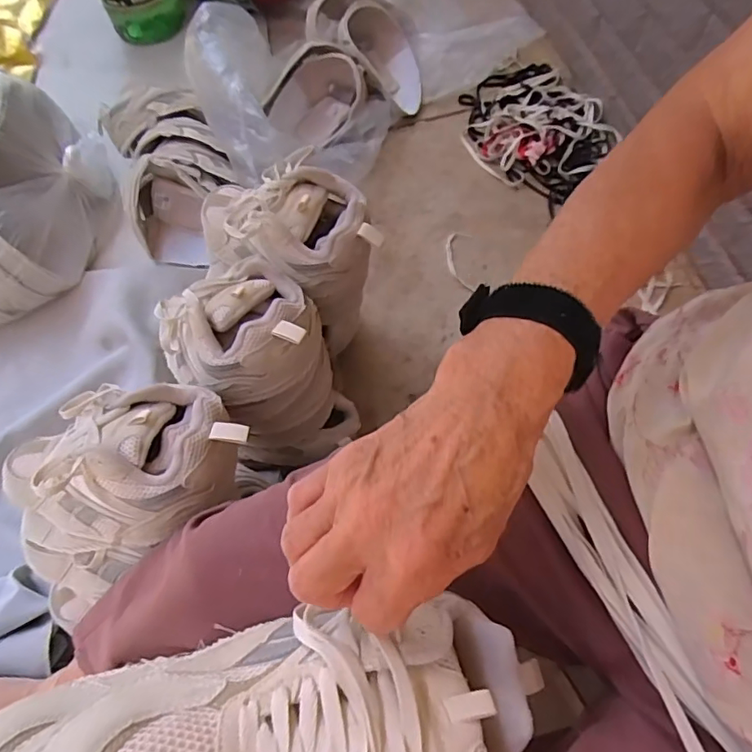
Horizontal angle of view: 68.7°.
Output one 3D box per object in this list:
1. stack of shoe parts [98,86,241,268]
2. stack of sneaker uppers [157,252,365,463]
[{"bbox_3d":[-0.354,-0.355,0.953,0.181,0.131,0.325,-23,64,-11],"label":"stack of shoe parts"},{"bbox_3d":[-0.119,-0.002,0.607,0.147,0.236,0.146,-31,65,-15],"label":"stack of sneaker uppers"}]

